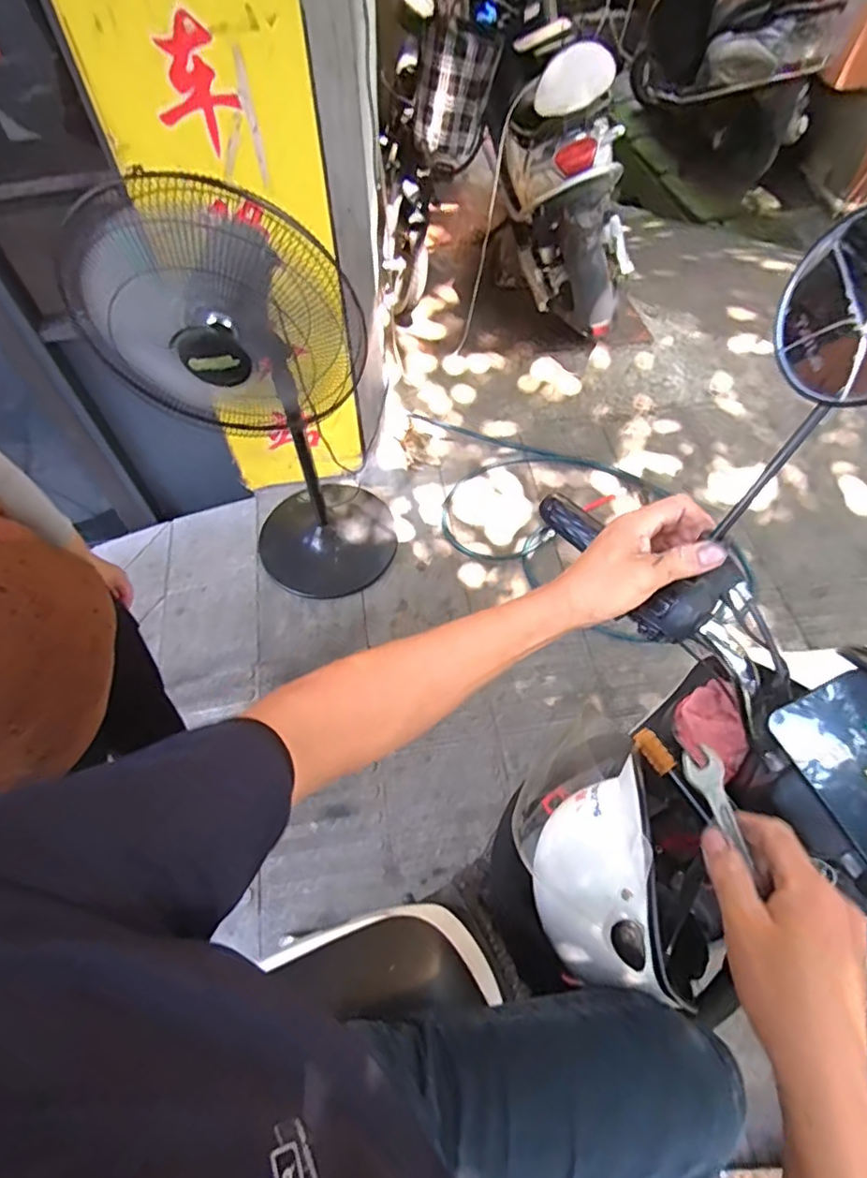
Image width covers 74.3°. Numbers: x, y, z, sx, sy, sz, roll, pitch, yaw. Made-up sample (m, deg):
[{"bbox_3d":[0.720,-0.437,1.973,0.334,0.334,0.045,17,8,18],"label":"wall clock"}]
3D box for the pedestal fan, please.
[{"bbox_3d":[-0.331,-0.368,1.324,0.392,0.963,0.351,1,61,2],"label":"pedestal fan"}]

